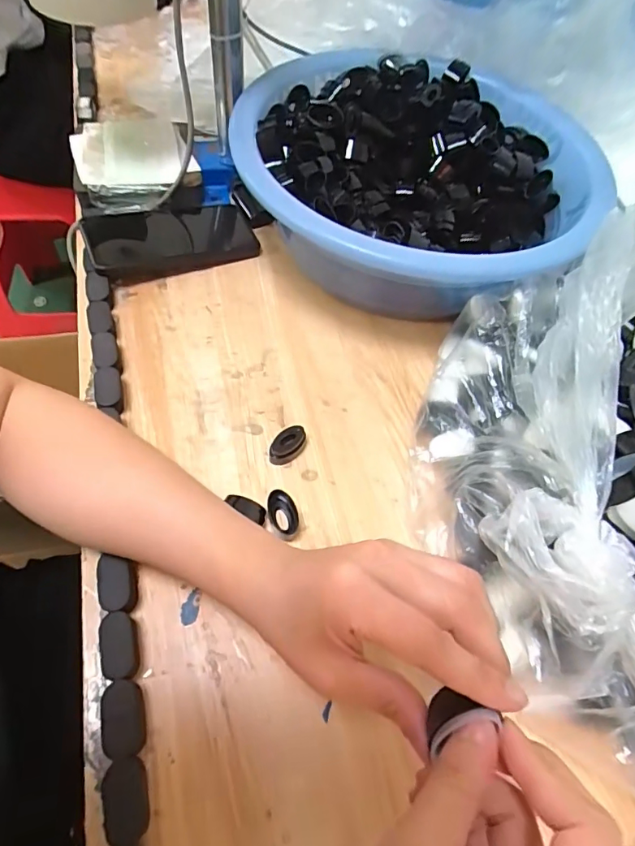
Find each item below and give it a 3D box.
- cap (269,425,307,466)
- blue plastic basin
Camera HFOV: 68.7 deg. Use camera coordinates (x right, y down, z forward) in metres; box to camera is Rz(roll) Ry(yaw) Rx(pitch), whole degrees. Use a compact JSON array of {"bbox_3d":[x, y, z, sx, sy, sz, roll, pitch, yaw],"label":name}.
[{"bbox_3d":[-0.023,0.019,0.362,0.033,0.020,0.016,-38,70,-24],"label":"cap"},{"bbox_3d":[0.093,-0.246,0.459,0.326,0.107,0.331,3,59,-5],"label":"blue plastic basin"}]

